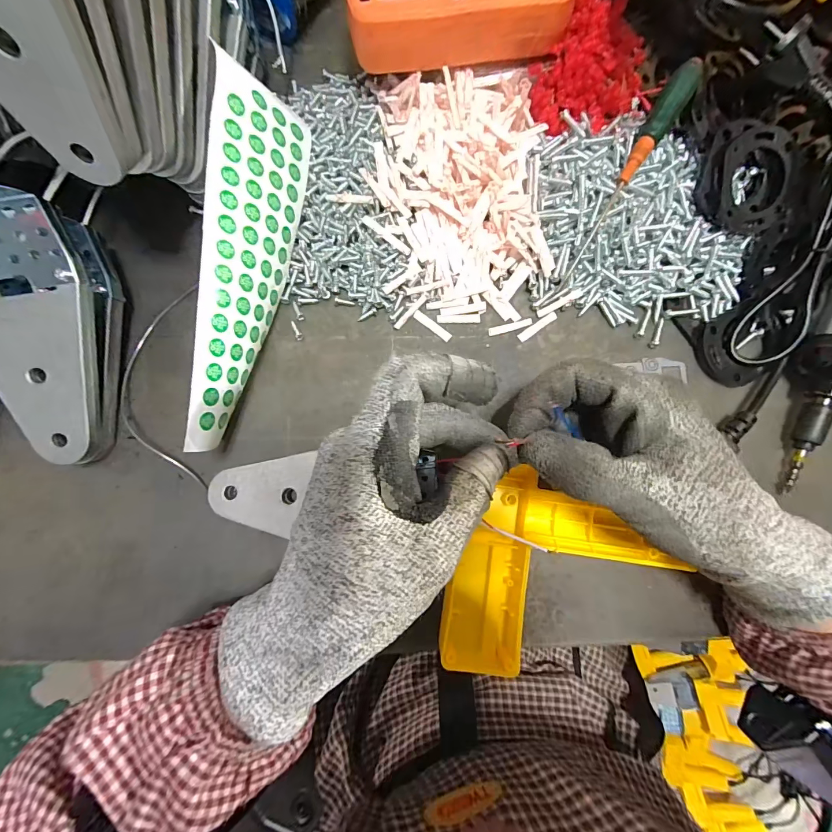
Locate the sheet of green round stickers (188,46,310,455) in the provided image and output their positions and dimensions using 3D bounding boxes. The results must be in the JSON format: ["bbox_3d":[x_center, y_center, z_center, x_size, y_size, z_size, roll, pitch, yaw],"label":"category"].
[{"bbox_3d":[-0.095,-0.086,0.214,0.010,0.059,0.205,4,89,30],"label":"sheet of green round stickers"}]

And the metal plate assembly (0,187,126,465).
[{"bbox_3d":[-0.211,-0.042,0.209,0.071,0.065,0.136,-4,85,-2],"label":"metal plate assembly"}]

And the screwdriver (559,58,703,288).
[{"bbox_3d":[0.132,-0.150,0.235,0.013,0.017,0.137,30,101,1],"label":"screwdriver"}]

